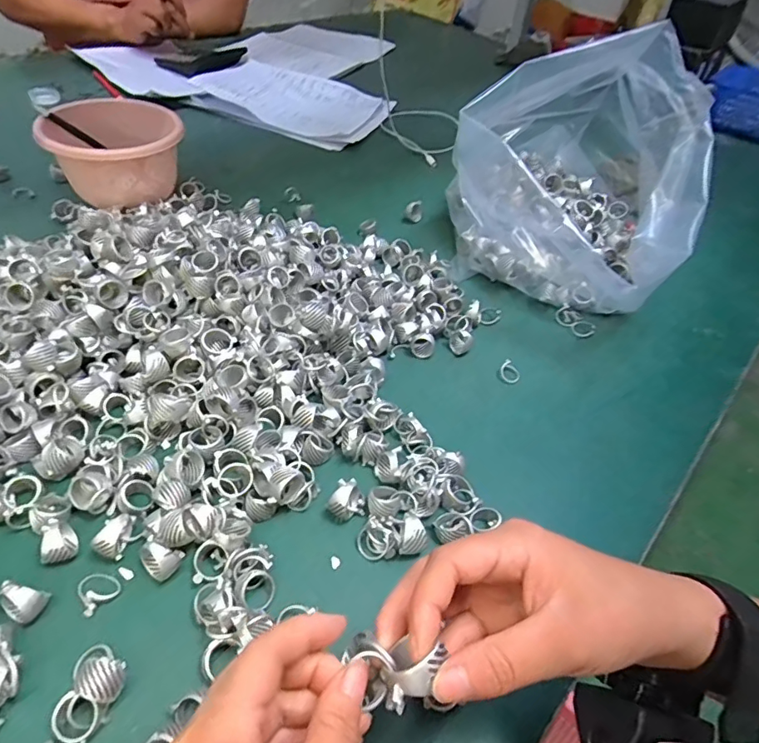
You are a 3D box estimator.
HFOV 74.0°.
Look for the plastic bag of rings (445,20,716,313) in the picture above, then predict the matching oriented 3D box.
[{"bbox_3d":[0.240,-0.256,0.573,0.226,0.218,0.325,21,47,13],"label":"plastic bag of rings"}]

